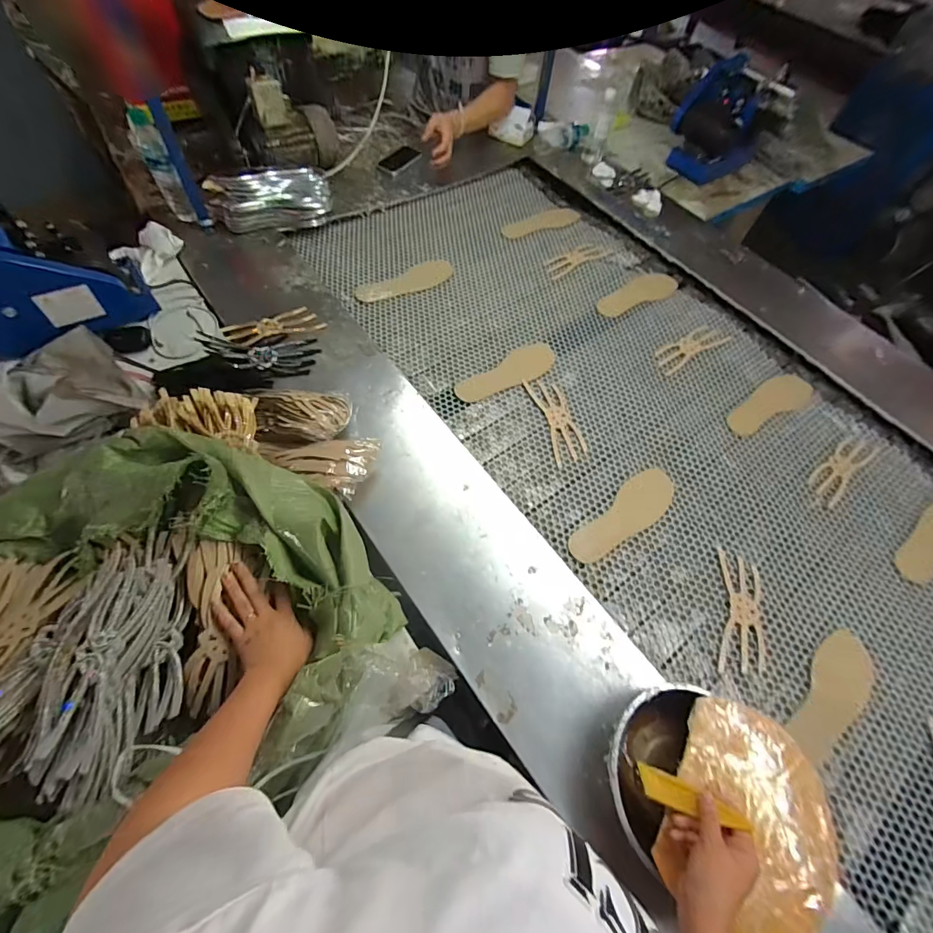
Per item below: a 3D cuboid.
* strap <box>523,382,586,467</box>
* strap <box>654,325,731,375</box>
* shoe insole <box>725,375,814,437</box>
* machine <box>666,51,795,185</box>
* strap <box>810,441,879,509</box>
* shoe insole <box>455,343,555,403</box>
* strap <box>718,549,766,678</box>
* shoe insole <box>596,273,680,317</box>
[{"bbox_3d":[0.191,-0.102,0.899,0.072,0.006,0.209,-11,64,-9],"label":"strap"},{"bbox_3d":[0.544,-0.291,1.027,0.206,0.012,0.070,-29,68,-17],"label":"strap"},{"bbox_3d":[0.689,-0.147,0.965,0.236,0.013,0.084,-25,67,-15],"label":"shoe insole"},{"bbox_3d":[0.799,-1.079,1.330,0.279,0.221,0.261,20,64,5],"label":"machine"},{"bbox_3d":[0.798,-0.002,0.896,0.220,0.006,0.063,-37,70,-20],"label":"strap"},{"bbox_3d":[0.095,-0.208,0.951,0.256,0.009,0.086,-32,69,-18],"label":"shoe insole"},{"bbox_3d":[0.475,0.250,0.732,0.077,0.009,0.203,16,63,5],"label":"strap"},{"bbox_3d":[0.451,-0.455,1.117,0.258,0.005,0.089,-25,67,-16],"label":"shoe insole"}]

